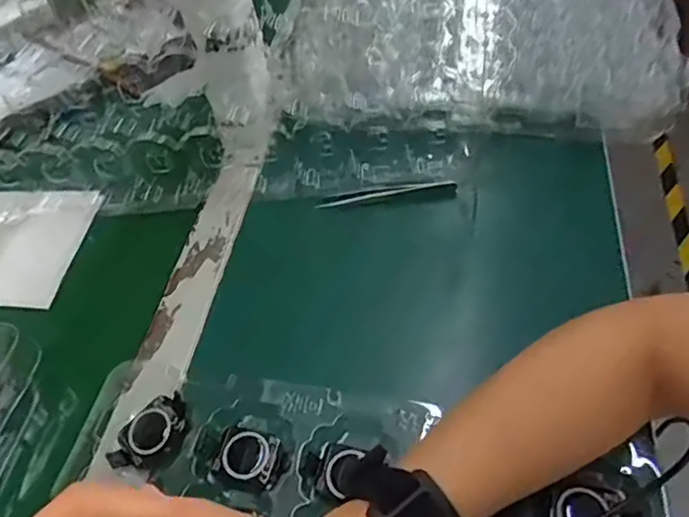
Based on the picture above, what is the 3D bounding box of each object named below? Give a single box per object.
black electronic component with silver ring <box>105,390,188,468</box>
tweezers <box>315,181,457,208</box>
[{"bbox_3d":[-0.120,0.109,0.354,0.038,0.013,0.053,36,63,28],"label":"black electronic component with silver ring"},{"bbox_3d":[0.035,-0.056,0.476,0.115,0.010,0.009,-8,52,-1],"label":"tweezers"}]

